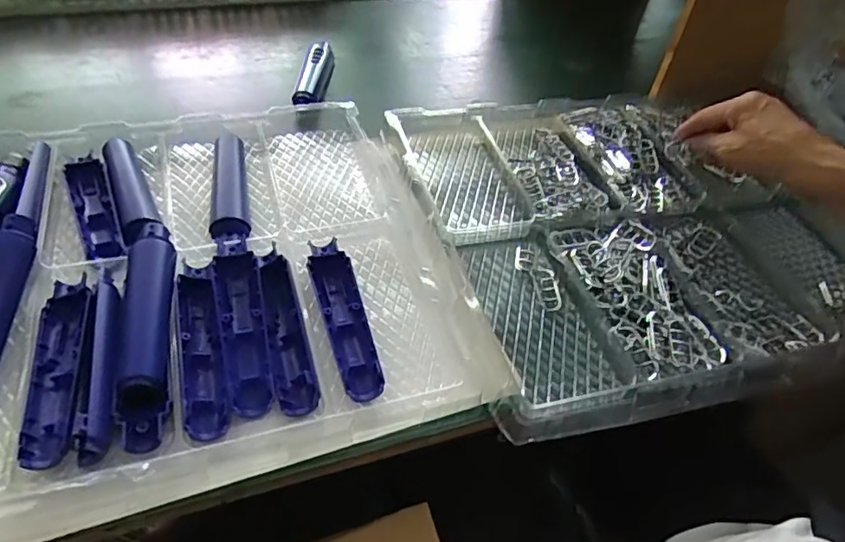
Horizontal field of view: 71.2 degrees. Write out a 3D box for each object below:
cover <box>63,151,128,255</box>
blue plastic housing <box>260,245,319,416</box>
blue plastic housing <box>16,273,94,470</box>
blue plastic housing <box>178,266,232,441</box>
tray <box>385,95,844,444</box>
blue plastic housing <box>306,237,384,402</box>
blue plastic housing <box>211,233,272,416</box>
[{"bbox_3d":[-0.320,-0.063,0.578,0.034,0.017,0.151,-20,50,-24],"label":"cover"},{"bbox_3d":[-0.116,0.043,0.487,0.029,0.021,0.162,-11,47,-16],"label":"blue plastic housing"},{"bbox_3d":[-0.273,0.067,0.443,0.036,0.014,0.163,-9,46,-14],"label":"blue plastic housing"},{"bbox_3d":[-0.175,0.057,0.468,0.030,0.021,0.158,-11,47,-16],"label":"blue plastic housing"},{"bbox_3d":[0.214,-0.058,0.616,0.404,0.035,0.405,-7,46,-13],"label":"tray"},{"bbox_3d":[-0.068,0.037,0.503,0.036,0.018,0.163,-9,46,-15],"label":"blue plastic housing"},{"bbox_3d":[-0.150,0.036,0.489,0.034,0.024,0.178,-9,46,-14],"label":"blue plastic housing"}]

